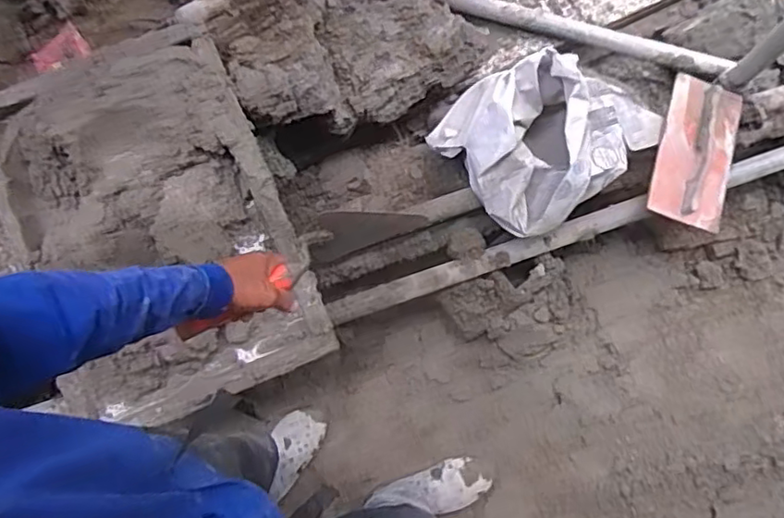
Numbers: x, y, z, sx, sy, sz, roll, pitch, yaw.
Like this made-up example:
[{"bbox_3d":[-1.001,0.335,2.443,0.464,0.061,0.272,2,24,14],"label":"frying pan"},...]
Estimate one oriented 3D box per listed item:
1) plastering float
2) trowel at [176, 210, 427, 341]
[{"bbox_3d":[0.642,-0.223,1.270,0.156,0.045,0.326,18,78,3],"label":"plastering float"},{"bbox_3d":[-0.112,0.010,0.753,0.317,0.064,0.068,-30,72,-21],"label":"trowel"}]

